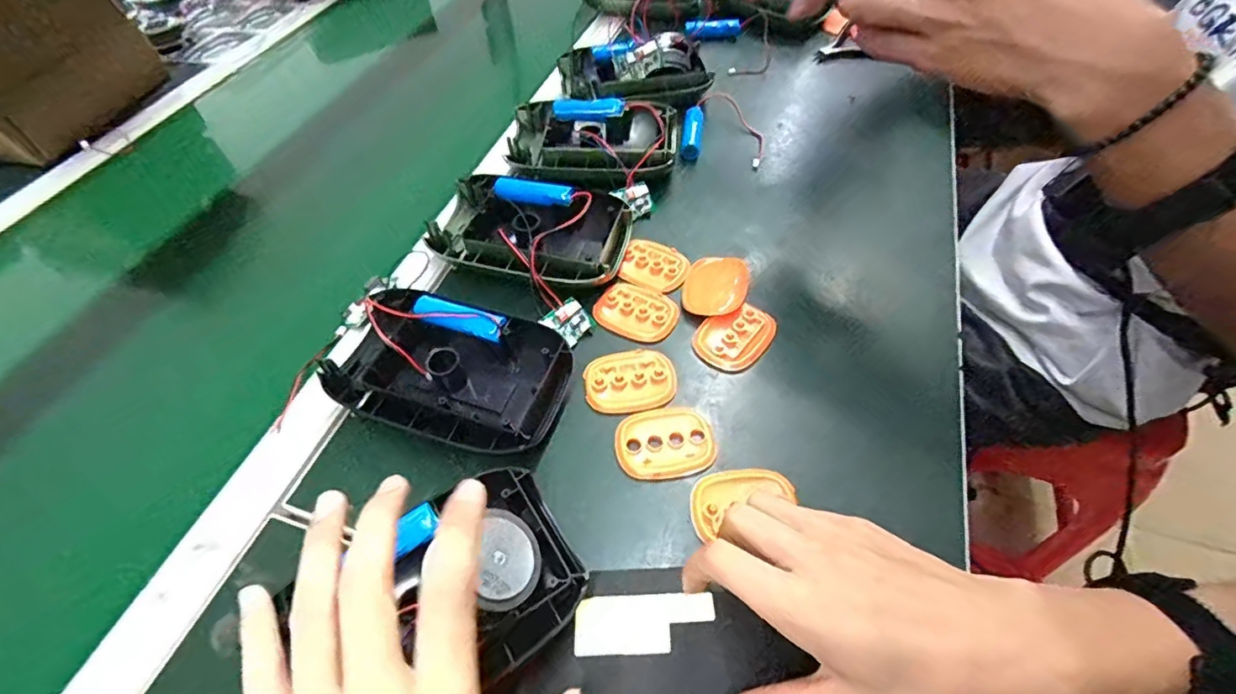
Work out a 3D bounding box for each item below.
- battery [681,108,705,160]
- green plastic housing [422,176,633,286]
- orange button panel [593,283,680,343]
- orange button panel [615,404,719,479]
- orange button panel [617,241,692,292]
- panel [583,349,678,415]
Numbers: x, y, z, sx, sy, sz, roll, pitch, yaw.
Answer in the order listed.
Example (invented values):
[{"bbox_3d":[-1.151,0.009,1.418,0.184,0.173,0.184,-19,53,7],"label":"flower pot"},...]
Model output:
[{"bbox_3d":[0.075,-0.217,0.558,0.020,0.019,0.069,7,54,7],"label":"battery"},{"bbox_3d":[-0.074,-0.091,0.448,0.157,0.037,0.106,10,54,10],"label":"green plastic housing"},{"bbox_3d":[0.014,-0.027,0.425,0.063,0.006,0.046,21,57,17],"label":"orange button panel"},{"bbox_3d":[0.031,0.061,0.355,0.063,0.004,0.048,-8,53,-4],"label":"orange button panel"},{"bbox_3d":[0.030,-0.067,0.456,0.056,0.009,0.042,19,56,16],"label":"orange button panel"},{"bbox_3d":[0.009,0.024,0.385,0.062,0.004,0.048,-8,53,-4],"label":"panel"}]

